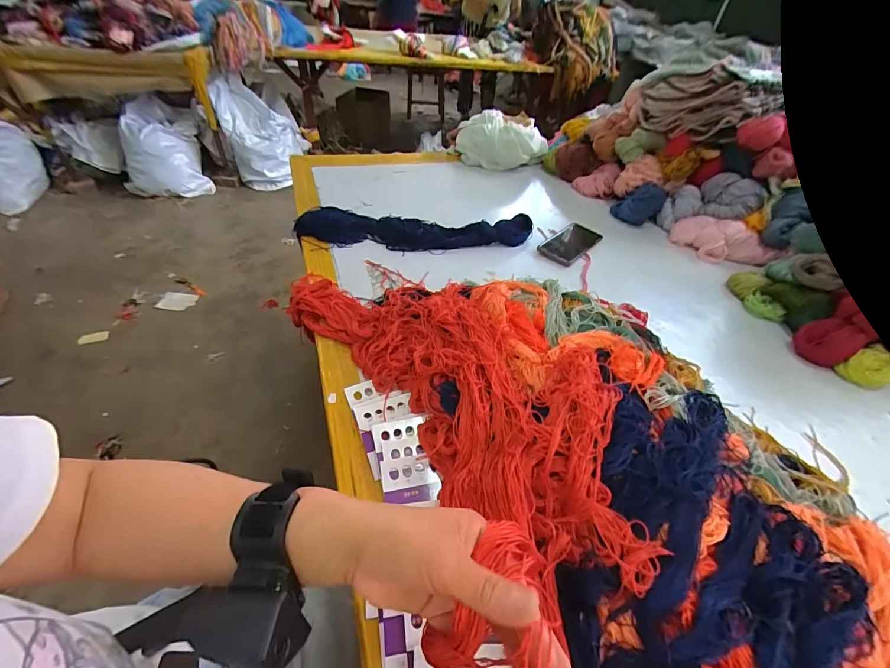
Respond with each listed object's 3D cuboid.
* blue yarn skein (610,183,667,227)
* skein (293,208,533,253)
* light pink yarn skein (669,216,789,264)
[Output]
[{"bbox_3d":[0.442,-0.298,0.857,0.093,0.082,0.069,29,48,20],"label":"blue yarn skein"},{"bbox_3d":[-0.050,-0.198,0.718,0.442,0.038,0.103,3,44,-5],"label":"skein"},{"bbox_3d":[0.579,-0.188,0.777,0.204,0.067,0.075,31,48,22],"label":"light pink yarn skein"}]

